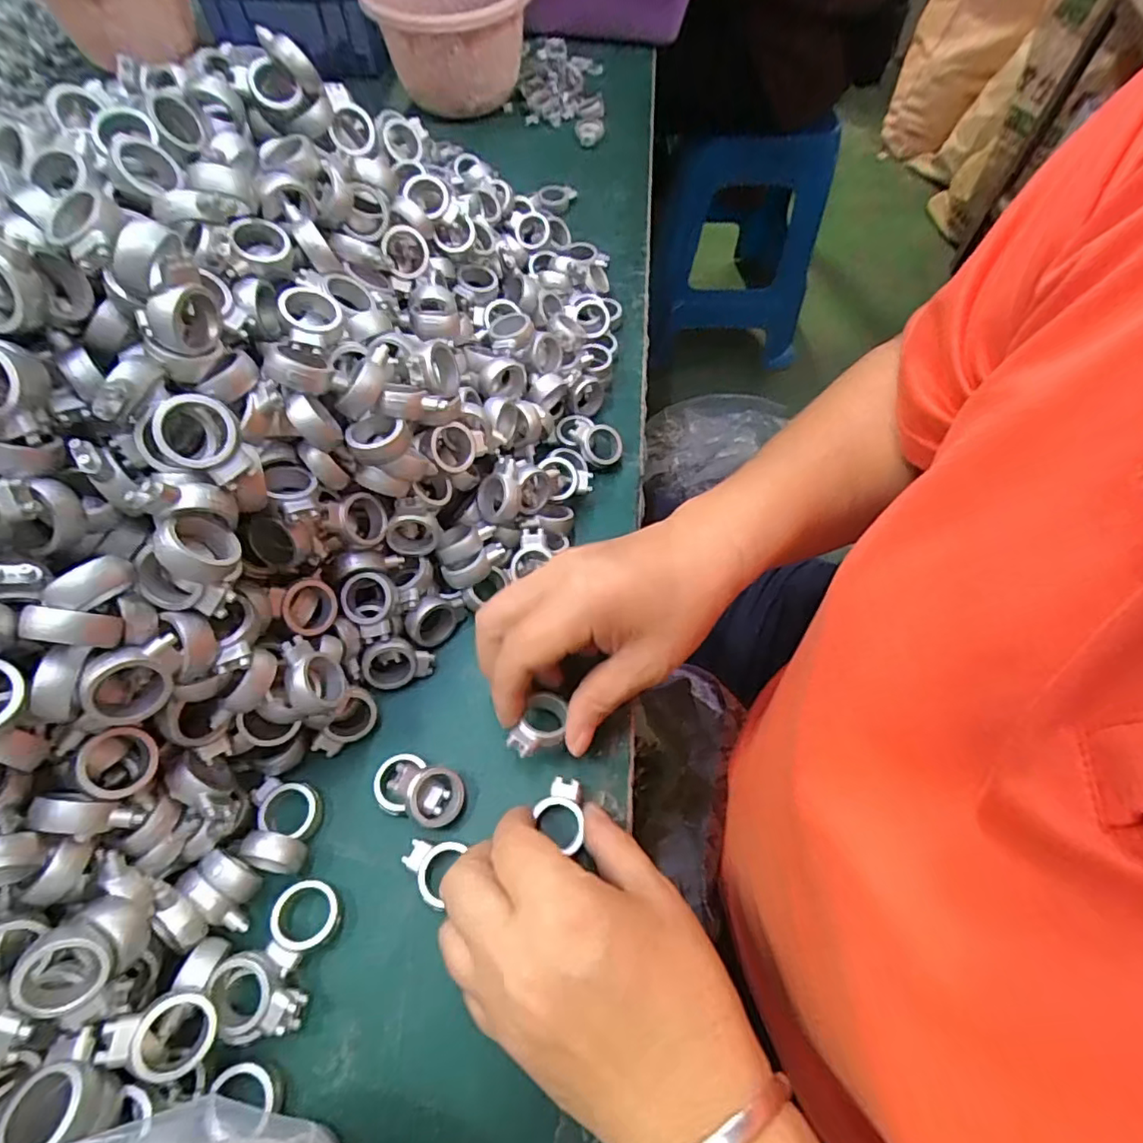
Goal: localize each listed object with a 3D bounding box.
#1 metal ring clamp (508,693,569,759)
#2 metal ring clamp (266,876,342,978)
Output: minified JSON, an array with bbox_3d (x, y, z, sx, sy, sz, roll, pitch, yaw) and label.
[{"bbox_3d":[-0.013,0.072,0.280,0.021,0.011,0.032,27,65,13],"label":"metal ring clamp"},{"bbox_3d":[-0.113,0.144,0.252,0.029,0.013,0.030,1,62,-1],"label":"metal ring clamp"}]

